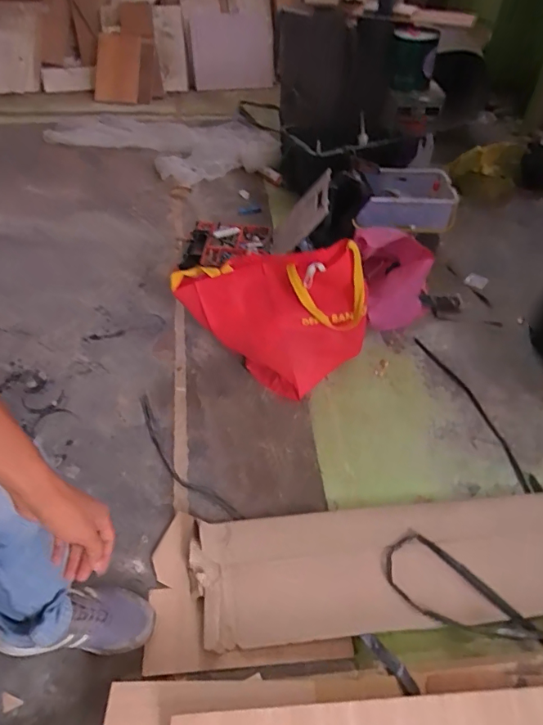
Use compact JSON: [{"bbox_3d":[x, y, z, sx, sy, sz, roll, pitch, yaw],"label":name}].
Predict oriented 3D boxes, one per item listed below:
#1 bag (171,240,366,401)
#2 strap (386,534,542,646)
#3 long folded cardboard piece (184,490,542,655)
[{"bbox_3d":[-0.014,-0.155,1.264,0.455,0.350,0.250,29,54,25],"label":"bag"},{"bbox_3d":[0.365,0.463,0.901,0.301,0.014,0.139,34,56,28],"label":"strap"},{"bbox_3d":[0.491,0.402,0.983,1.273,0.031,0.248,-4,46,-6],"label":"long folded cardboard piece"}]

